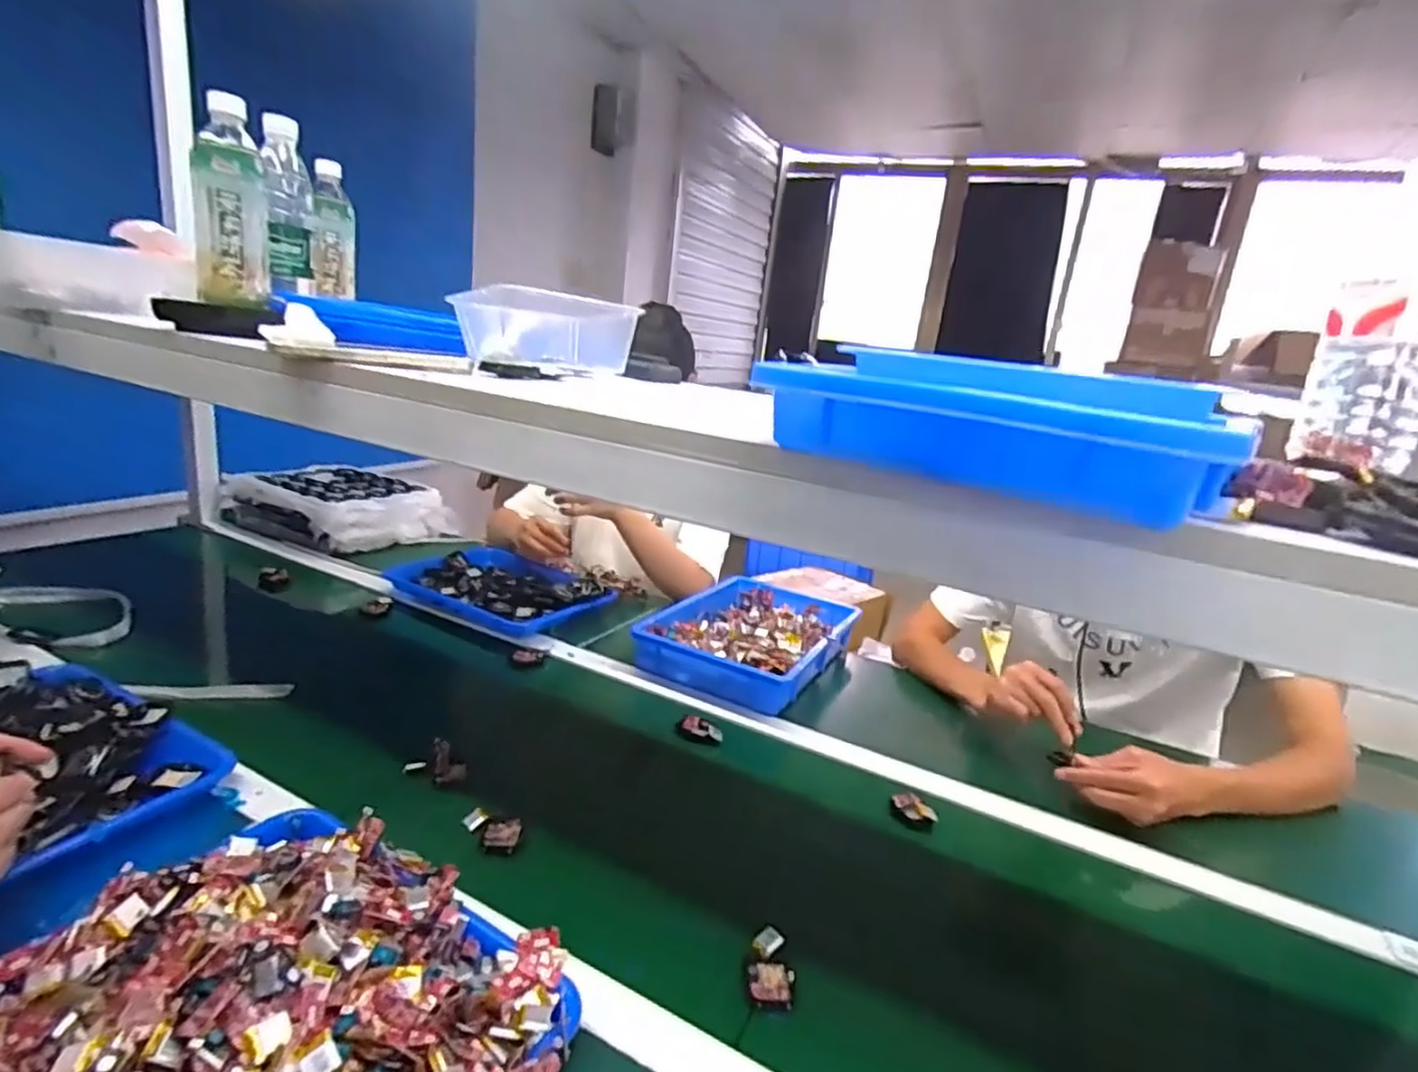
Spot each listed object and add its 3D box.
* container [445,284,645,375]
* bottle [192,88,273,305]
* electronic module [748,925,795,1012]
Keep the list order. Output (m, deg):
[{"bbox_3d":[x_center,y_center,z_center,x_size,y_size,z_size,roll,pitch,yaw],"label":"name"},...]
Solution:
[{"bbox_3d":[-0.152,-0.198,0.679,0.089,0.066,0.170,20,21,38],"label":"container"},{"bbox_3d":[-0.478,-0.329,0.702,0.064,0.181,0.068,-3,19,-30],"label":"bottle"},{"bbox_3d":[0.050,0.337,0.553,0.034,0.018,0.059,8,16,4],"label":"electronic module"}]

